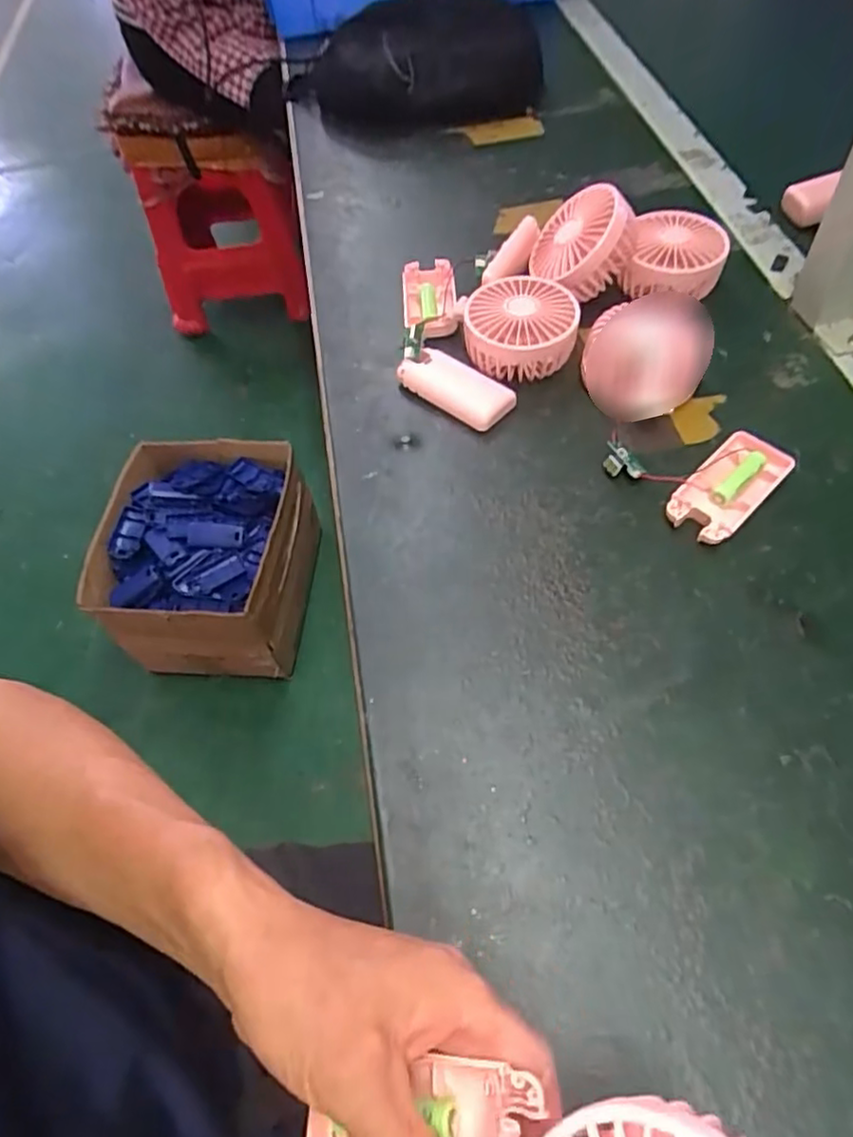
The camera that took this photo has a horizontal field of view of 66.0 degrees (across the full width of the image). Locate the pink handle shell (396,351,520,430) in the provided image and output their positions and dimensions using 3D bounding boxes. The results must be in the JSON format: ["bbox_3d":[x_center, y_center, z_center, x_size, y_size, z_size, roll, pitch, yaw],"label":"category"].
[{"bbox_3d":[0.022,-0.139,0.505,0.086,0.019,0.037,32,64,23],"label":"pink handle shell"}]

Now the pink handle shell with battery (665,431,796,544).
[{"bbox_3d":[0.202,-0.054,0.442,0.092,0.016,0.045,-41,63,-21],"label":"pink handle shell with battery"}]

